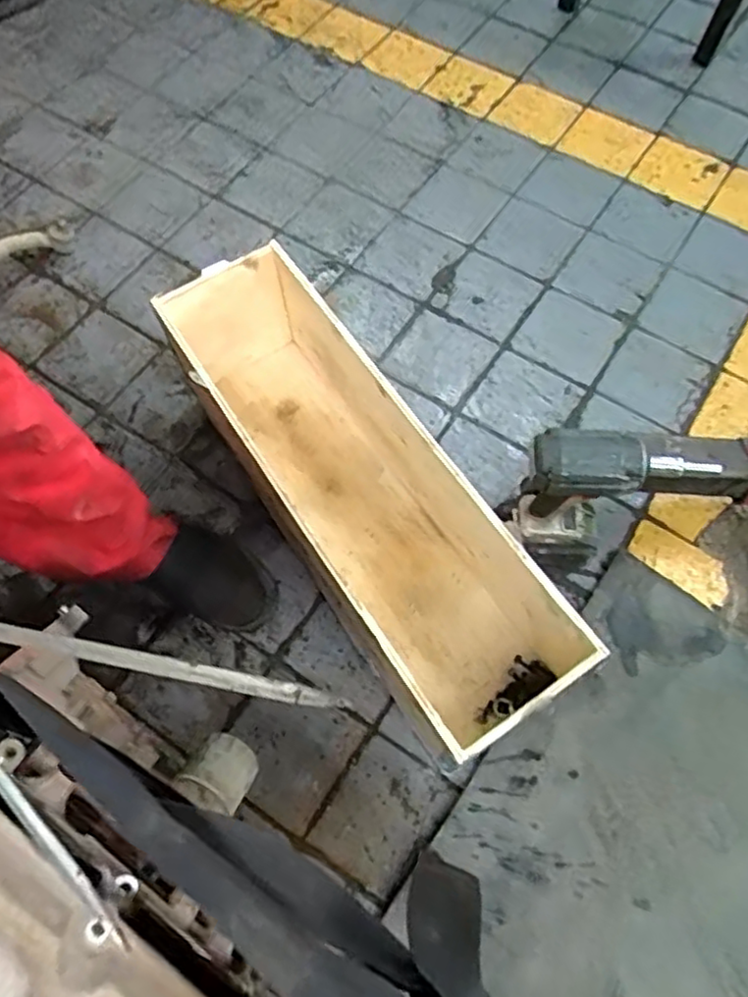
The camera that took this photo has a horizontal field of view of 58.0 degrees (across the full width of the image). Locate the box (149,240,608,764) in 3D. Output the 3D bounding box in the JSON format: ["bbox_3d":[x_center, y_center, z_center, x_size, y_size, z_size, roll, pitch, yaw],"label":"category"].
[{"bbox_3d":[-0.032,-0.017,0.858,0.197,0.226,0.671,-32,69,-14],"label":"box"}]

